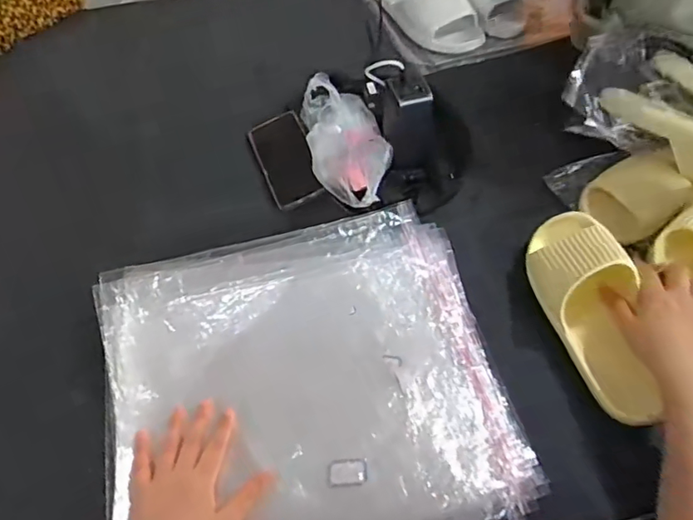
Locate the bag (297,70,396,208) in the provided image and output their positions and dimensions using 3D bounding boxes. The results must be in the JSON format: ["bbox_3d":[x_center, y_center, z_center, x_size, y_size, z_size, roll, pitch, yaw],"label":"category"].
[{"bbox_3d":[0.002,-0.156,0.704,0.103,0.066,0.192,-8,57,-5],"label":"bag"}]

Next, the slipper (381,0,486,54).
[{"bbox_3d":[0.141,-0.435,0.893,0.105,0.061,0.188,-30,62,-18],"label":"slipper"}]

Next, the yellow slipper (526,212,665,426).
[{"bbox_3d":[0.272,0.053,0.582,0.107,0.054,0.248,-30,60,35],"label":"yellow slipper"}]

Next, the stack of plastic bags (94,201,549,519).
[{"bbox_3d":[-0.047,0.123,0.560,0.405,0.040,0.349,-11,57,-7],"label":"stack of plastic bags"}]

